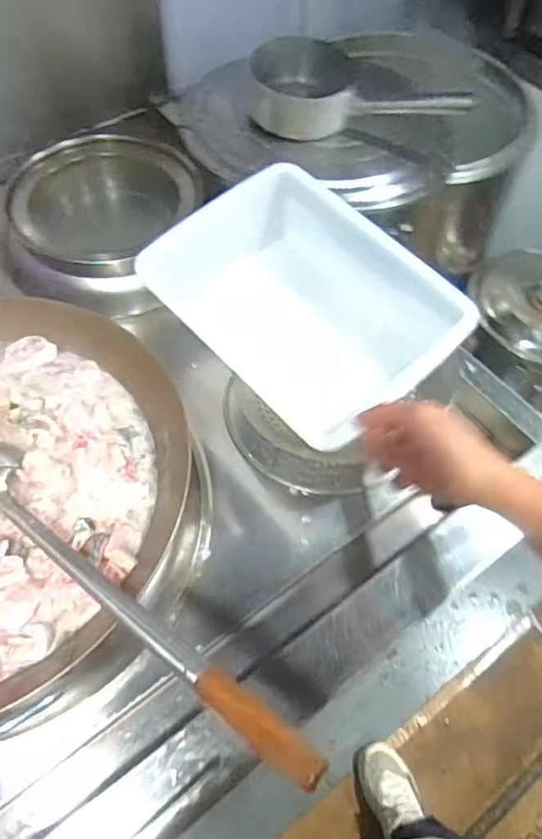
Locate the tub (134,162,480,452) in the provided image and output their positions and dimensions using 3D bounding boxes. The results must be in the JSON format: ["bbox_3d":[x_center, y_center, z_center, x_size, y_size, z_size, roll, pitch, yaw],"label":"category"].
[{"bbox_3d":[0.049,-0.149,0.783,0.280,0.112,0.359,-36,65,-22],"label":"tub"}]

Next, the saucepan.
[{"bbox_3d":[0.152,-0.570,1.045,0.381,0.094,0.144,9,57,4],"label":"saucepan"}]

